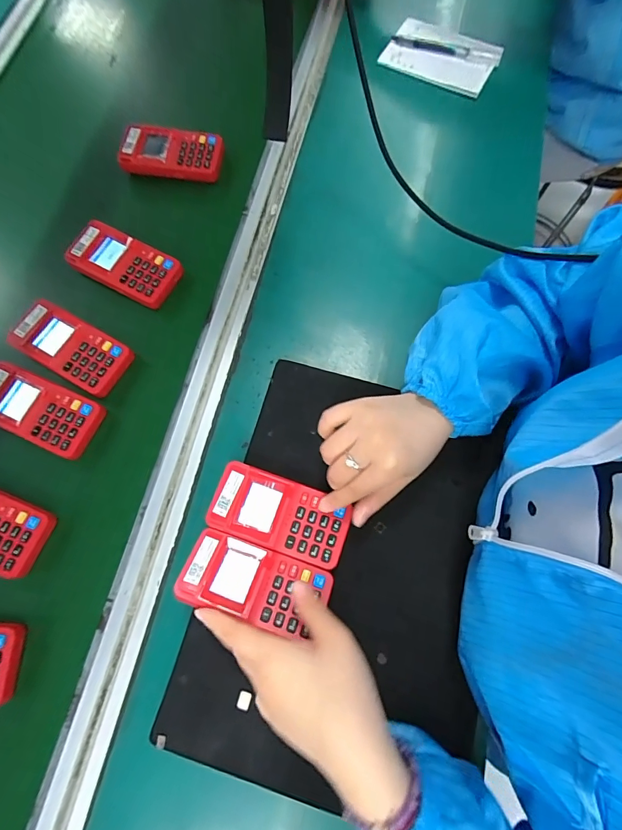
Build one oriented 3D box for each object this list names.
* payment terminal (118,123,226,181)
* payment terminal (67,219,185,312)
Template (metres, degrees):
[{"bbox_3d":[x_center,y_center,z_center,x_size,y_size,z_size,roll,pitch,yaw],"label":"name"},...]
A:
[{"bbox_3d":[-0.174,-0.329,0.508,0.126,0.023,0.061,5,72,2],"label":"payment terminal"},{"bbox_3d":[-0.212,-0.171,0.462,0.123,0.025,0.062,26,74,8],"label":"payment terminal"}]

